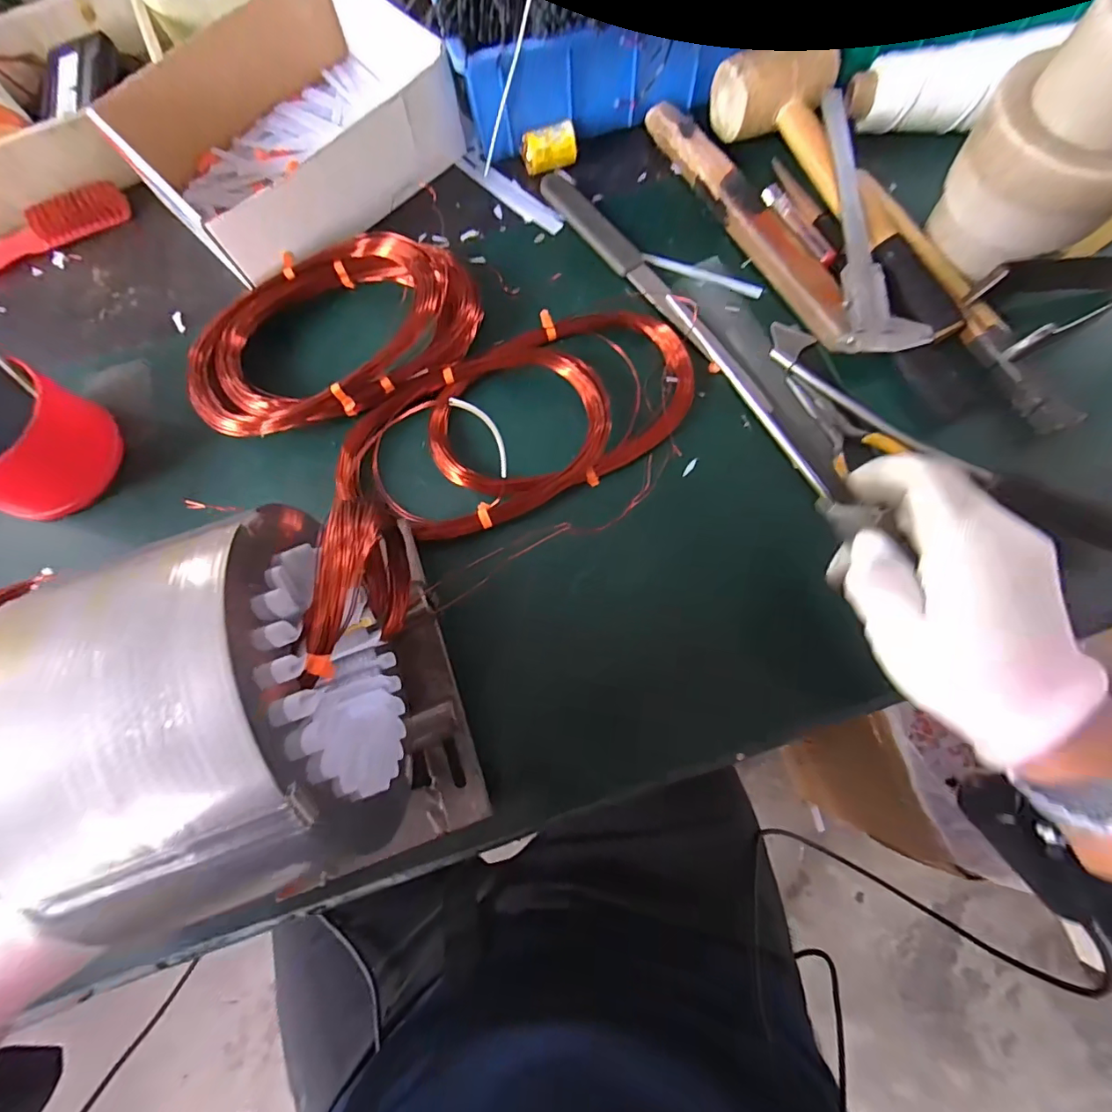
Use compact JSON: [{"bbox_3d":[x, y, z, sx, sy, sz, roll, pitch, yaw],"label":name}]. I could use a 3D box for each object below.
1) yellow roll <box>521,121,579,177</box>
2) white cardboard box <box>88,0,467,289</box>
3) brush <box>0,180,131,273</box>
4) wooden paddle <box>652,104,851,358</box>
[{"bbox_3d":[-0.006,-0.362,0.440,0.049,0.030,0.026,-11,76,0],"label":"yellow roll"},{"bbox_3d":[-0.224,-0.378,0.435,0.261,0.076,0.199,-44,78,-8],"label":"white cardboard box"},{"bbox_3d":[-0.486,-0.295,0.453,0.180,0.022,0.038,-26,76,-3],"label":"brush"},{"bbox_3d":[0.161,-0.277,0.405,0.036,0.026,0.278,-27,77,-5],"label":"wooden paddle"}]

